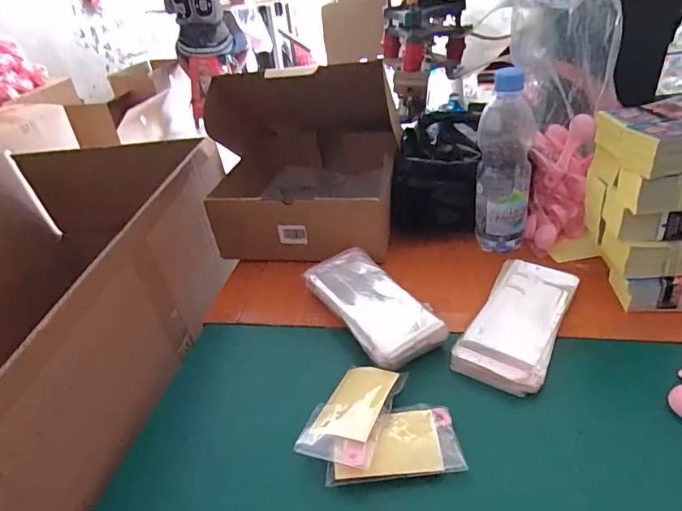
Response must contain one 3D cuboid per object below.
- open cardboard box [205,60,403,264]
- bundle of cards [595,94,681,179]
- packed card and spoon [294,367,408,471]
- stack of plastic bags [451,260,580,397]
[{"bbox_3d":[-0.055,-0.139,0.708,0.271,0.212,0.244,2,36,14],"label":"open cardboard box"},{"bbox_3d":[0.356,-0.131,0.495,0.098,0.048,0.134,-2,35,7],"label":"bundle of cards"},{"bbox_3d":[0.013,0.144,0.432,0.070,0.012,0.113,10,38,23],"label":"packed card and spoon"},{"bbox_3d":[0.201,0.072,0.513,0.087,0.023,0.188,17,41,31],"label":"stack of plastic bags"}]

